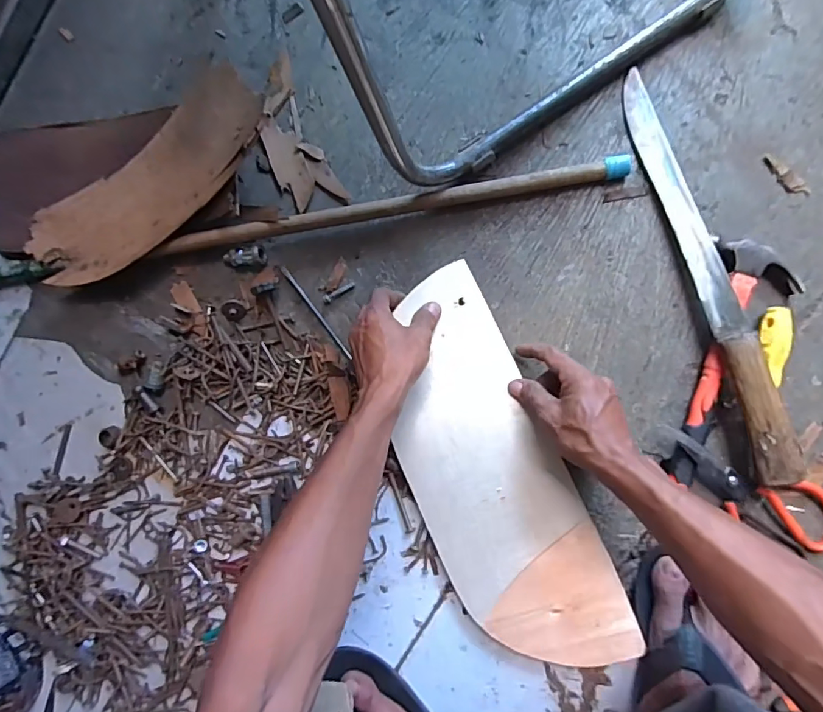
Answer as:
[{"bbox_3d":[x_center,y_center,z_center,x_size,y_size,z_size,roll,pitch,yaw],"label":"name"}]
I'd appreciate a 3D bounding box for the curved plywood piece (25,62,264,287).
[{"bbox_3d":[-0.301,-0.196,0.555,0.316,0.053,0.133,-36,86,5],"label":"curved plywood piece"}]

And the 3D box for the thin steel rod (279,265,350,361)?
[{"bbox_3d":[-0.111,-0.051,0.560,0.008,0.004,0.133,-38,86,5],"label":"thin steel rod"}]

